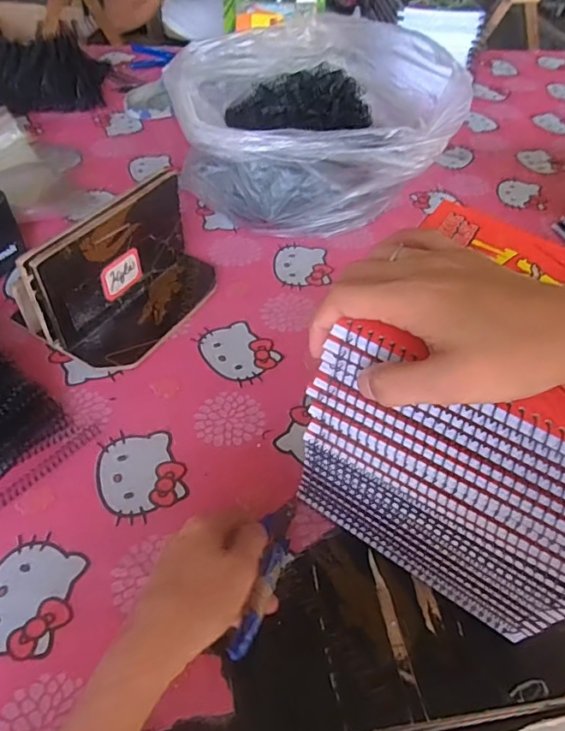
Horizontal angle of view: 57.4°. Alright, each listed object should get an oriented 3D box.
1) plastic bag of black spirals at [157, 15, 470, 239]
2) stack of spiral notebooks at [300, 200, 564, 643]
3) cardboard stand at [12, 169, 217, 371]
[{"bbox_3d":[0.025,-0.287,0.651,0.307,0.211,0.227,-5,51,-8],"label":"plastic bag of black spirals"},{"bbox_3d":[0.138,0.048,0.361,0.190,0.219,0.145,27,52,19],"label":"stack of spiral notebooks"},{"bbox_3d":[-0.166,-0.109,0.546,0.125,0.120,0.203,23,51,16],"label":"cardboard stand"}]

